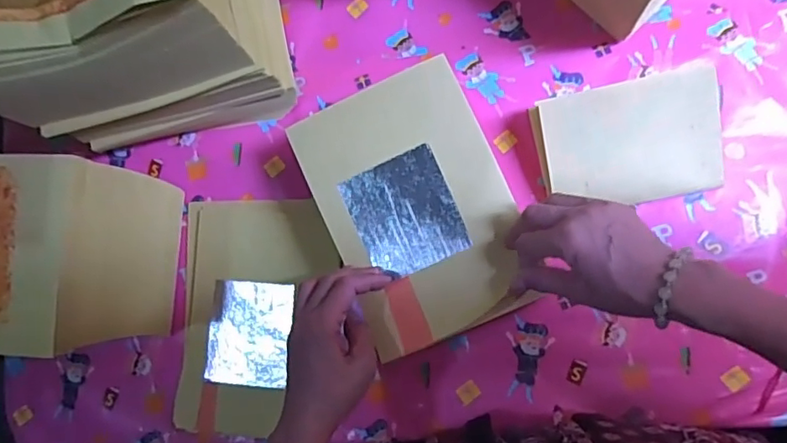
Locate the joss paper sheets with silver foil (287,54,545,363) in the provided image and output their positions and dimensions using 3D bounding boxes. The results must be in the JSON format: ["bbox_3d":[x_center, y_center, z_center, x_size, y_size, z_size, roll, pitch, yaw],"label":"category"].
[{"bbox_3d":[0.021,-0.012,0.490,0.158,0.022,0.222,-24,82,5],"label":"joss paper sheets with silver foil"}]

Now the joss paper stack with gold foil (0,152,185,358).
[{"bbox_3d":[-0.353,0.029,0.538,0.230,0.185,0.158,2,85,8],"label":"joss paper stack with gold foil"}]

